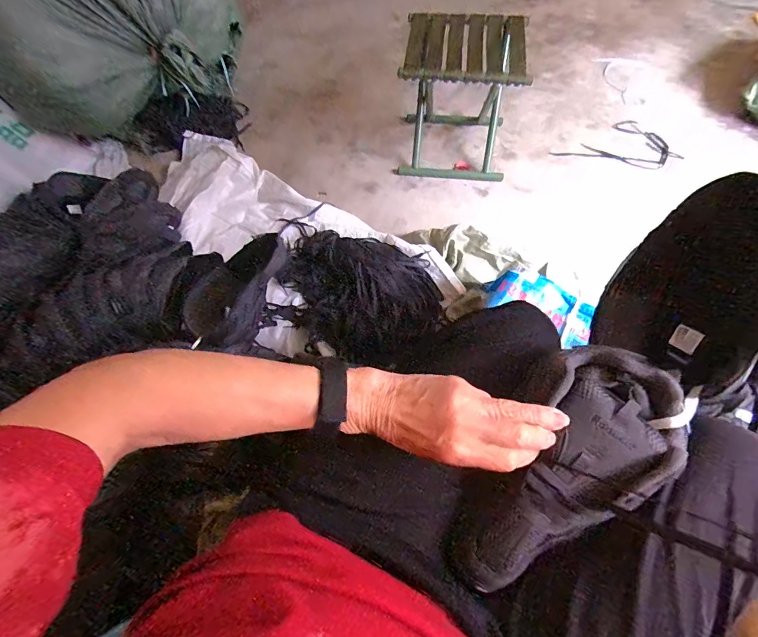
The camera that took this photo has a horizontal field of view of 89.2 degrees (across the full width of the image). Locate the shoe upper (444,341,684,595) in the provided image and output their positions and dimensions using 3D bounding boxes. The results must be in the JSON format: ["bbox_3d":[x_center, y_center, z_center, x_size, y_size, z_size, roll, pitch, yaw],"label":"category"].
[{"bbox_3d":[0.159,0.137,0.334,0.109,0.045,0.241,42,93,20],"label":"shoe upper"}]

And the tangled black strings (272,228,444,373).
[{"bbox_3d":[-0.069,-0.073,0.875,0.418,0.096,0.297,37,69,19],"label":"tangled black strings"}]

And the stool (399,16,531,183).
[{"bbox_3d":[0.207,-0.590,1.041,0.303,0.288,0.291,-2,62,2],"label":"stool"}]

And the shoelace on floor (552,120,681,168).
[{"bbox_3d":[0.710,-0.491,1.142,0.312,0.019,0.210,-25,65,-7],"label":"shoelace on floor"}]

